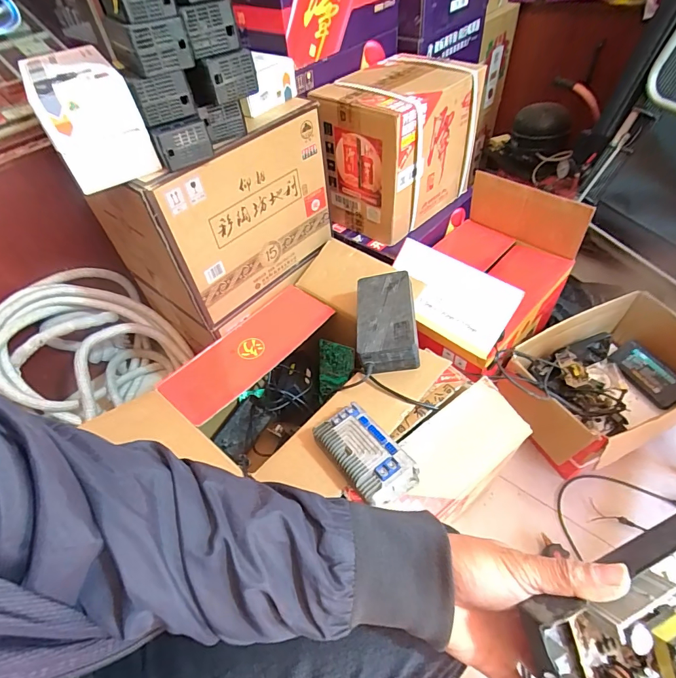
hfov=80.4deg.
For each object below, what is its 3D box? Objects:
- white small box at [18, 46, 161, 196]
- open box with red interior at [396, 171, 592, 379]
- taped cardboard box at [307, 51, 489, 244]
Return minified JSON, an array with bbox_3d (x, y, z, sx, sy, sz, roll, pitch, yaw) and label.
[{"bbox_3d":[-0.372,-0.332,0.602,0.120,0.128,0.187,-28,53,-17],"label":"white small box"},{"bbox_3d":[0.311,-0.154,0.886,0.287,0.226,0.386,34,61,29],"label":"open box with red interior"},{"bbox_3d":[0.144,-0.442,0.932,0.227,0.298,0.306,29,58,26],"label":"taped cardboard box"}]

